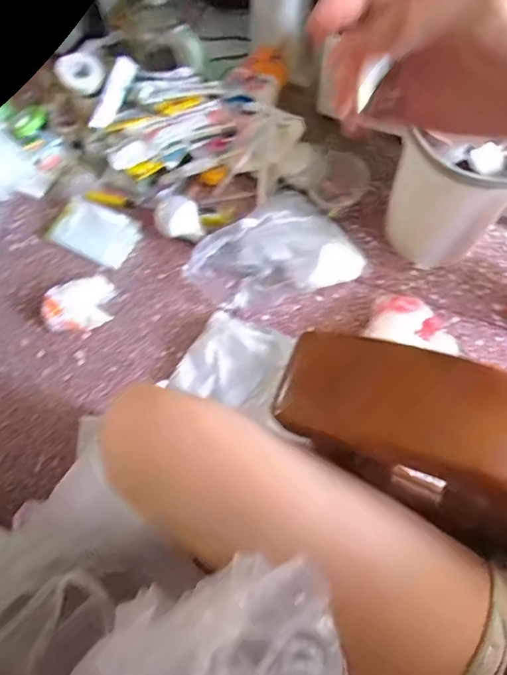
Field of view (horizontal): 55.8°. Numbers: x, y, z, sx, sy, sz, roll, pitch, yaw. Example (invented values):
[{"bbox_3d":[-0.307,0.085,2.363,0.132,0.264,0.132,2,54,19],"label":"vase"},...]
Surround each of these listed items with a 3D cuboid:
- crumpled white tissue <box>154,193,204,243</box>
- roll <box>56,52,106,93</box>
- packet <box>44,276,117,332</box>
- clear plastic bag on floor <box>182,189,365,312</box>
[{"bbox_3d":[-0.170,-0.264,1.076,0.100,0.068,0.094,-11,66,-6],"label":"crumpled white tissue"},{"bbox_3d":[-0.421,-0.648,1.179,0.116,0.042,0.102,-20,92,-21],"label":"roll"},{"bbox_3d":[-0.345,-0.065,0.962,0.147,0.051,0.104,-33,69,-16],"label":"packet"},{"bbox_3d":[0.053,-0.168,0.995,0.307,0.090,0.263,-40,71,-18],"label":"clear plastic bag on floor"}]

